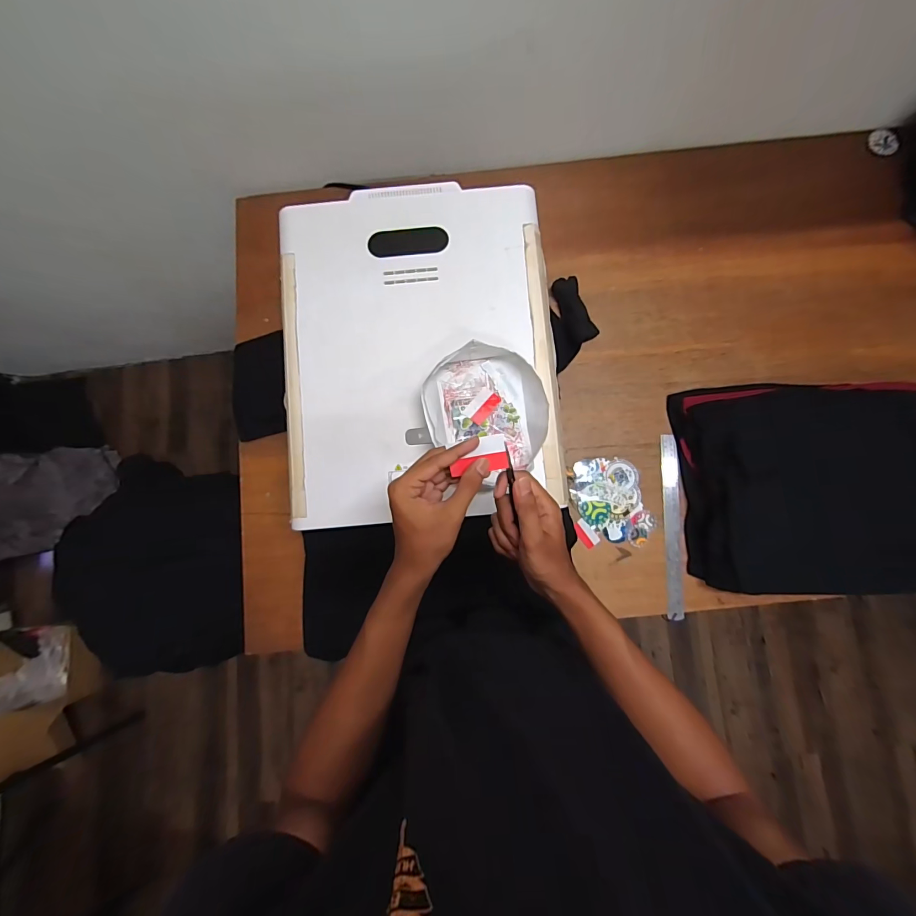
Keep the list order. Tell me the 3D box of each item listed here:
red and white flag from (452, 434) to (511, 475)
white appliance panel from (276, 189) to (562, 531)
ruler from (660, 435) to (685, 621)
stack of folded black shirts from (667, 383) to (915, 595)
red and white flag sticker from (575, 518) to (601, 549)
[{"bbox_3d":[0.021,-0.003,0.411,0.057,0.005,0.035,-9,96,10],"label":"red and white flag"},{"bbox_3d":[-0.059,-0.166,0.606,0.399,0.032,0.500,-5,83,0],"label":"white appliance panel"},{"bbox_3d":[0.385,0.120,0.718,0.030,0.006,0.322,0,83,5],"label":"ruler"},{"bbox_3d":[0.711,0.044,0.689,0.615,0.074,0.354,-1,83,1],"label":"stack of folded black shirts"},{"bbox_3d":[0.232,0.135,0.724,0.026,0.005,0.053,-37,84,-3],"label":"red and white flag sticker"}]

